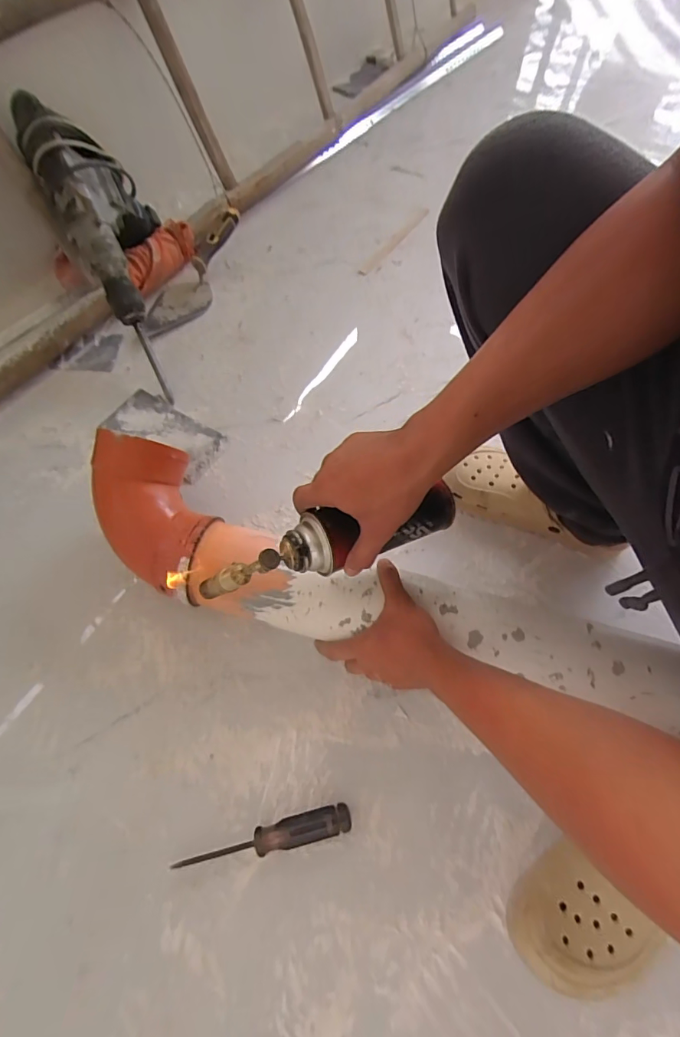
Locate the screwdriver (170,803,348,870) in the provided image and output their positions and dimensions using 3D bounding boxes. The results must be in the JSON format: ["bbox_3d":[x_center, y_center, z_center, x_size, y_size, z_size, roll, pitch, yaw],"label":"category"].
[{"bbox_3d":[-0.079,0.339,0.482,0.183,0.022,0.028,-12,63,-6],"label":"screwdriver"}]

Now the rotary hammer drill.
[{"bbox_3d":[-0.379,-0.431,0.795,0.156,0.180,0.471,-18,92,-9],"label":"rotary hammer drill"}]

